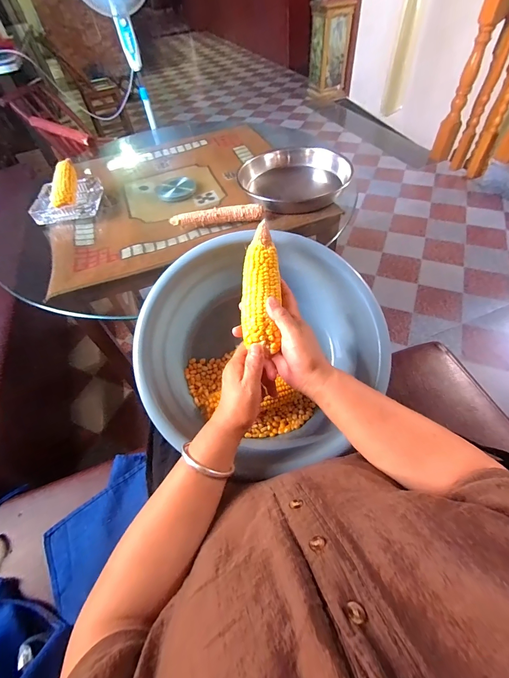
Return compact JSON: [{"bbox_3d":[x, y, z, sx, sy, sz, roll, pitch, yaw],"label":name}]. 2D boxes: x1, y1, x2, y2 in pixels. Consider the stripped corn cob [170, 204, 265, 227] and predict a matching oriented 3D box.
[{"bbox_3d":[-0.085,-0.282,0.698,0.210,0.032,0.024,-5,52,1],"label":"stripped corn cob"}]

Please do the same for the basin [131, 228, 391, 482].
[{"bbox_3d":[0.004,-0.002,0.493,0.355,0.140,0.304,-13,79,-5],"label":"basin"}]

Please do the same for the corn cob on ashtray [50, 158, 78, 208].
[{"bbox_3d":[-0.479,-0.392,0.769,0.054,0.038,0.159,-9,67,-2],"label":"corn cob on ashtray"}]

